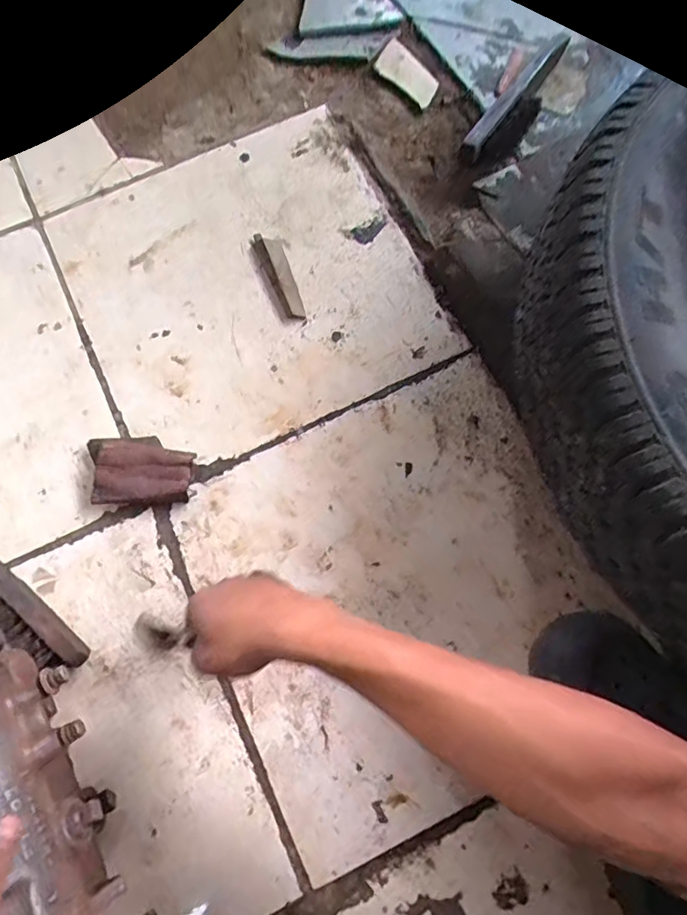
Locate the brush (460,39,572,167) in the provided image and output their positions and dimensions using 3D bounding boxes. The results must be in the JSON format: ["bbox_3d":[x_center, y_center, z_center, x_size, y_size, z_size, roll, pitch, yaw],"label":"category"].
[{"bbox_3d":[0.220,-0.442,0.698,0.055,0.036,0.202,37,77,10],"label":"brush"}]

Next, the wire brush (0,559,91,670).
[{"bbox_3d":[-0.349,0.135,0.563,0.230,0.032,0.039,39,78,11],"label":"wire brush"}]

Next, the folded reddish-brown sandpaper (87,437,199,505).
[{"bbox_3d":[-0.217,0.013,0.604,0.110,0.027,0.076,-5,74,-1],"label":"folded reddish-brown sandpaper"}]

